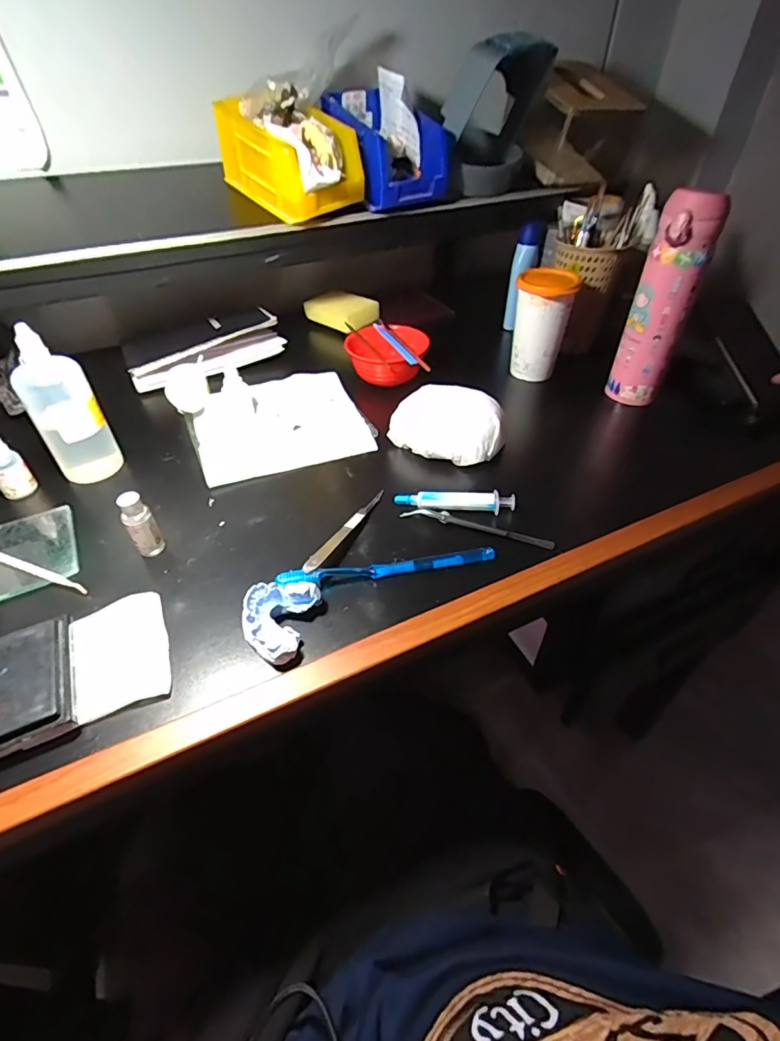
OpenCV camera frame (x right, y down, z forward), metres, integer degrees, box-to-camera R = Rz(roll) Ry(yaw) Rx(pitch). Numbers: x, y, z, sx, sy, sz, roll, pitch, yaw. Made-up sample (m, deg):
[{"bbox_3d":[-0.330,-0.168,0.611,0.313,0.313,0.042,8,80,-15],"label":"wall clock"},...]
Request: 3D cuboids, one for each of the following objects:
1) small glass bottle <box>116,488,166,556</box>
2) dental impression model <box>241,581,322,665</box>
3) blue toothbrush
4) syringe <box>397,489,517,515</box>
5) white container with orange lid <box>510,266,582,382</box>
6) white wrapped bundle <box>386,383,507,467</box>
[{"bbox_3d":[-0.220,0.004,0.433,0.024,0.063,0.019,-24,48,-22],"label":"small glass bottle"},{"bbox_3d":[-0.088,0.078,0.377,0.048,0.030,0.064,11,45,11],"label":"dental impression model"},{"bbox_3d":[-0.001,0.043,0.426,0.187,0.019,0.013,-7,44,-7],"label":"blue toothbrush"},{"bbox_3d":[0.064,-0.017,0.482,0.115,0.026,0.015,2,44,2],"label":"syringe"},{"bbox_3d":[0.198,-0.257,0.647,0.072,0.126,0.069,11,45,12],"label":"white container with orange lid"},{"bbox_3d":[0.069,-0.109,0.566,0.126,0.050,0.097,16,46,16],"label":"white wrapped bundle"}]

